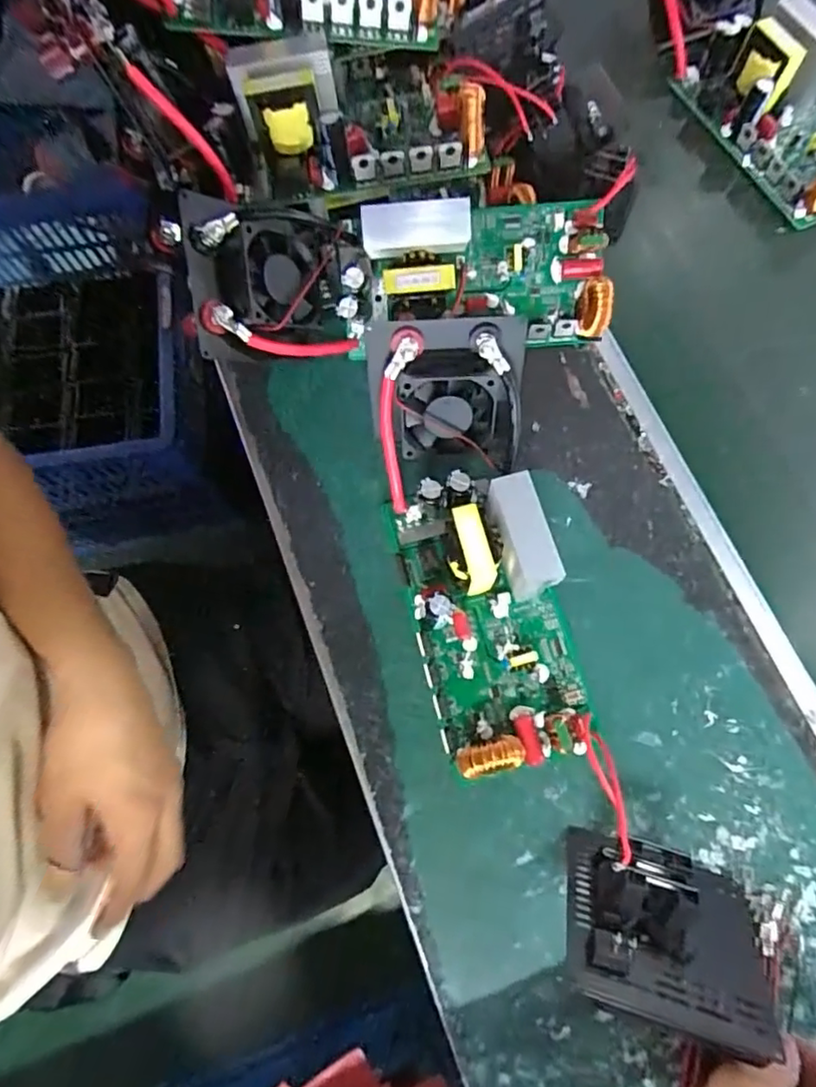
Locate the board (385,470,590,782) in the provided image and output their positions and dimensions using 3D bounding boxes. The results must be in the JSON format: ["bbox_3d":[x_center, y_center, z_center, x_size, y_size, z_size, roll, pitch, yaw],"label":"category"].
[{"bbox_3d":[0.051,0.044,0.362,0.091,0.053,0.176,-14,74,-4],"label":"board"}]

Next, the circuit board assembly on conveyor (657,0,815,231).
[{"bbox_3d":[0.293,-0.390,0.479,0.092,0.062,0.265,-22,74,-6],"label":"circuit board assembly on conveyor"}]

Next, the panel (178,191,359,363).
[{"bbox_3d":[-0.089,-0.172,0.390,0.104,0.032,0.095,-10,104,-31],"label":"panel"}]

